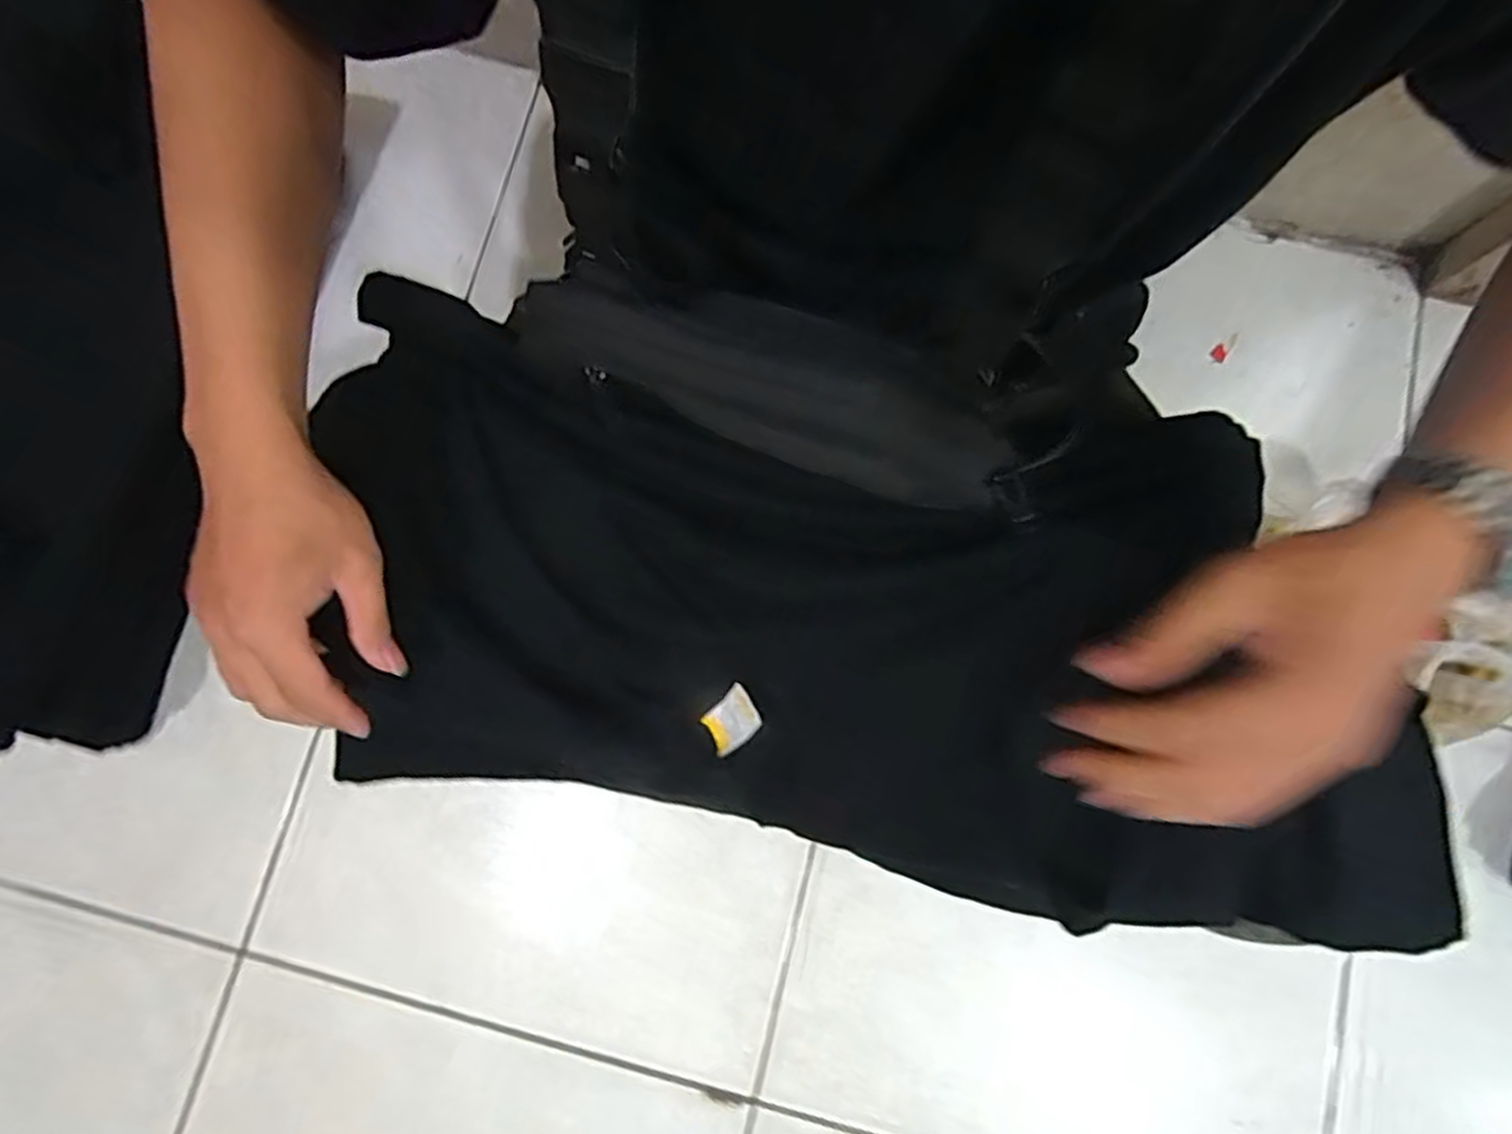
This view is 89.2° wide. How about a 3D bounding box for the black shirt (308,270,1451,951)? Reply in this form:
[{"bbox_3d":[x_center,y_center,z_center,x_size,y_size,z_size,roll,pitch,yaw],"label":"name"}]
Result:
[{"bbox_3d":[0.046,0.034,0.467,0.618,0.128,0.299,14,78,10],"label":"black shirt"}]

